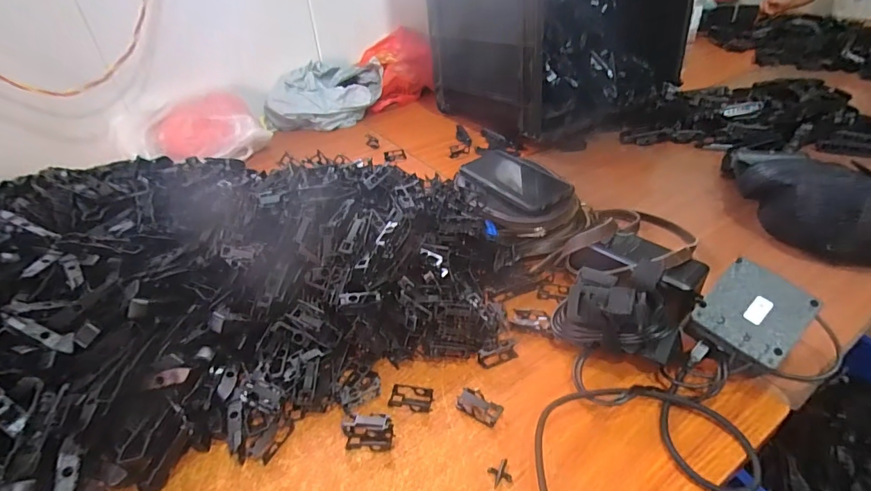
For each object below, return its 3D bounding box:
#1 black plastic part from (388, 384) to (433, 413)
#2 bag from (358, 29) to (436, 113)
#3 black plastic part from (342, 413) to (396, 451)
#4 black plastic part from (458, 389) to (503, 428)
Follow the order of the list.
[{"bbox_3d":[-0.022,0.137,0.400,0.038,0.006,0.021,5,37,13],"label":"black plastic part"},{"bbox_3d":[-0.088,-0.426,1.053,0.172,0.108,0.217,-5,36,0],"label":"bag"},{"bbox_3d":[-0.058,0.157,0.373,0.043,0.010,0.027,0,36,6],"label":"black plastic part"},{"bbox_3d":[0.039,0.141,0.389,0.038,0.010,0.023,21,43,31],"label":"black plastic part"}]

